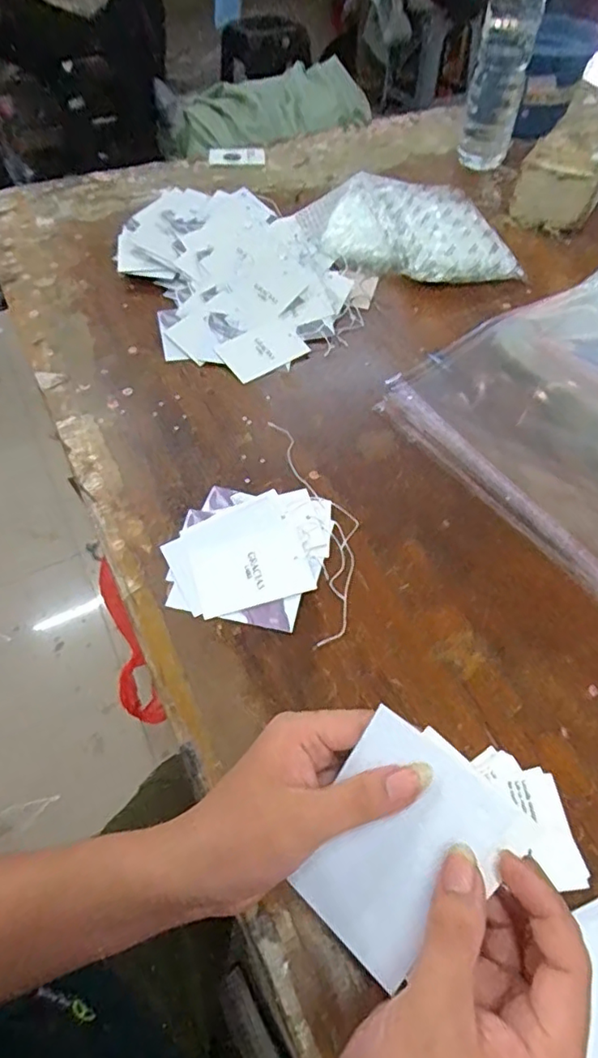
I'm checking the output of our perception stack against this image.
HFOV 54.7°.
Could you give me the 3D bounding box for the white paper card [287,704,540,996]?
[{"bbox_3d":[0.047,0.147,0.263,0.077,0.006,0.102,31,95,29],"label":"white paper card"}]

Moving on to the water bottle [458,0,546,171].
[{"bbox_3d":[0.294,-0.672,0.839,0.074,0.272,0.079,12,54,9],"label":"water bottle"}]

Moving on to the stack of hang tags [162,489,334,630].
[{"bbox_3d":[-0.042,0.018,0.483,0.126,0.010,0.129,8,54,6],"label":"stack of hang tags"}]

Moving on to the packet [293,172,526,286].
[{"bbox_3d":[0.142,-0.401,0.770,0.310,0.051,0.175,17,55,12],"label":"packet"}]

